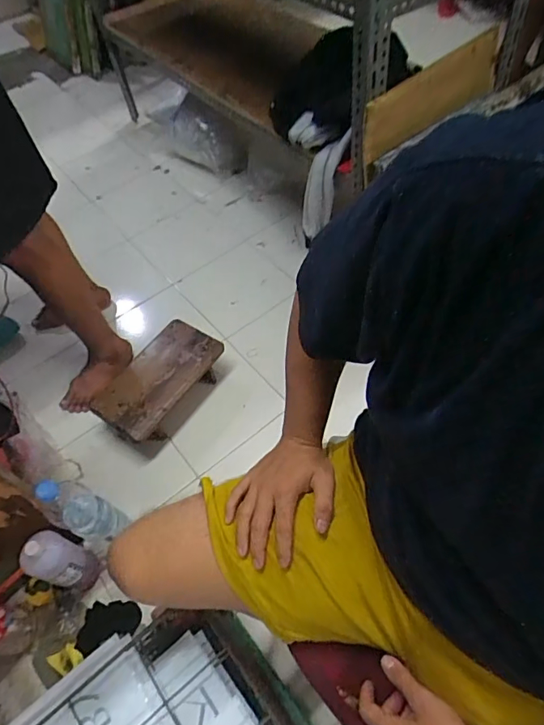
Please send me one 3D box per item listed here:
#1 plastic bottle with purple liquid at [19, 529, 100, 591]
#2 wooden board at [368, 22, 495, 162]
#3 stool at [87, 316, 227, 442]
[{"bbox_3d":[-0.426,0.411,0.972,0.074,0.217,0.084,23,61,20],"label":"plastic bottle with purple liquid"},{"bbox_3d":[0.359,-0.601,1.064,0.441,0.117,0.032,-36,41,-19],"label":"wooden board"},{"bbox_3d":[-0.282,0.045,1.236,0.206,0.097,0.336,23,61,19],"label":"stool"}]

